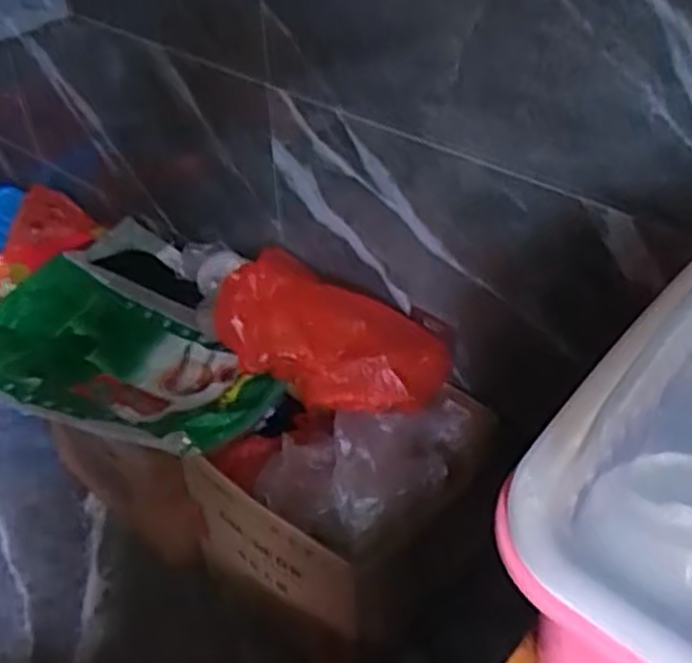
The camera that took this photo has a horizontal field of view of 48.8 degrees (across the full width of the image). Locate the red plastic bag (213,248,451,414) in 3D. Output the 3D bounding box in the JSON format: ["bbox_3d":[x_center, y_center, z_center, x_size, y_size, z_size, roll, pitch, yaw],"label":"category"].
[{"bbox_3d":[-0.045,0.001,1.181,0.380,0.124,0.191,29,50,31],"label":"red plastic bag"}]

